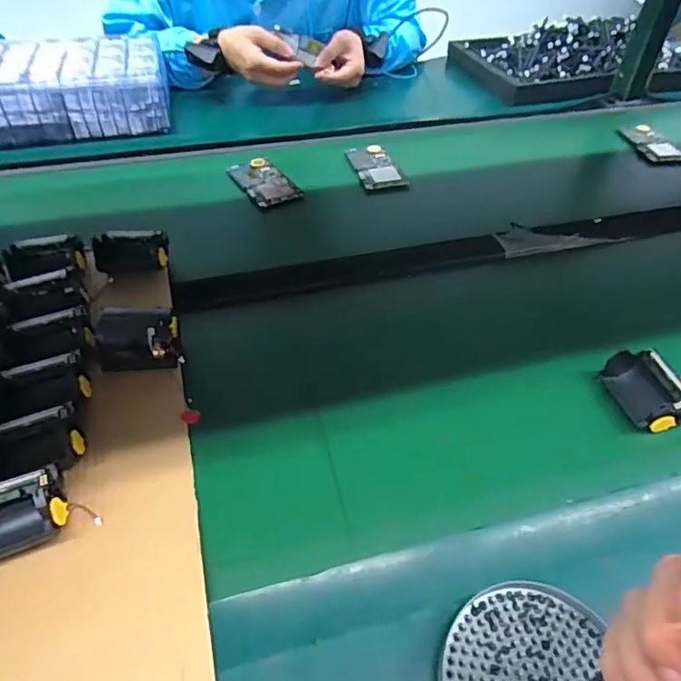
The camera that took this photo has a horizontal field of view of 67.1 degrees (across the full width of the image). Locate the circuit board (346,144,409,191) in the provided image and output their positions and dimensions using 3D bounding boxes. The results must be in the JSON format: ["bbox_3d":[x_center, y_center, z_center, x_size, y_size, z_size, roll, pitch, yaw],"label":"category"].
[{"bbox_3d":[0.049,-0.256,0.757,0.063,0.012,0.102,-17,51,-15],"label":"circuit board"}]

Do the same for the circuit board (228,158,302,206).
[{"bbox_3d":[-0.112,-0.227,0.724,0.067,0.004,0.121,-26,52,-23],"label":"circuit board"}]

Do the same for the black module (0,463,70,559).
[{"bbox_3d":[-0.238,0.122,0.364,0.075,0.038,0.056,-16,49,-15],"label":"black module"}]

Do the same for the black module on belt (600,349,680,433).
[{"bbox_3d":[0.273,0.042,0.457,0.053,0.028,0.072,-9,47,-9],"label":"black module on belt"}]

